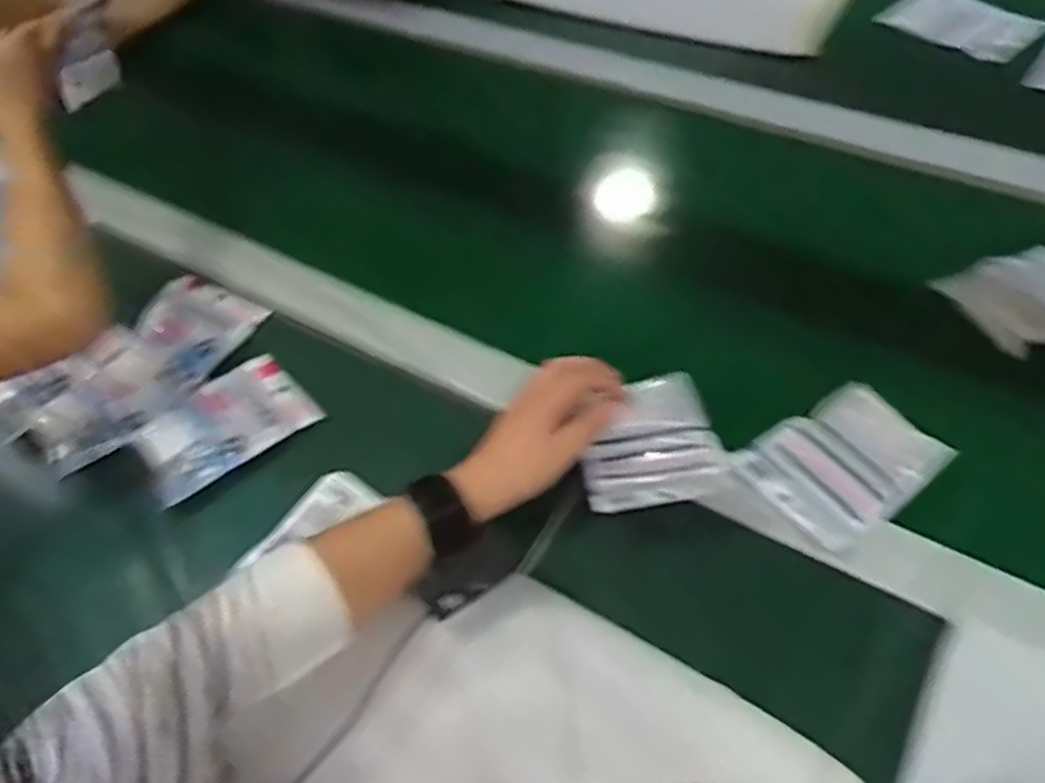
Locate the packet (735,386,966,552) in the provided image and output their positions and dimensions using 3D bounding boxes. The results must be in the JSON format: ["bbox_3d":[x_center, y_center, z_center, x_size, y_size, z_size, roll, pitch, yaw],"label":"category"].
[{"bbox_3d":[0.234,0.052,0.577,0.126,0.022,0.102,-34,56,-17],"label":"packet"}]

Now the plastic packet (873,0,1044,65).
[{"bbox_3d":[0.510,-0.428,0.901,0.159,0.009,0.094,33,71,20],"label":"plastic packet"}]

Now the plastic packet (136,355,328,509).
[{"bbox_3d":[-0.251,0.023,0.655,0.136,0.029,0.091,-34,56,-17],"label":"plastic packet"}]

